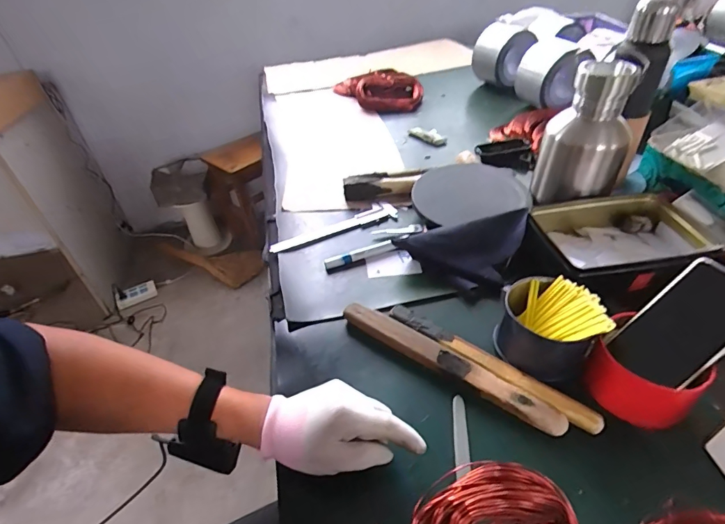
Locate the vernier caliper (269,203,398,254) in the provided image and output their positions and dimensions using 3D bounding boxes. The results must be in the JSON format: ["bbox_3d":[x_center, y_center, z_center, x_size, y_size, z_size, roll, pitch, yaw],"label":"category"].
[{"bbox_3d":[-0.046,-0.062,0.702,0.228,0.010,0.053,-16,41,-13],"label":"vernier caliper"}]

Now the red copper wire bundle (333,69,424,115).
[{"bbox_3d":[0.046,-0.495,1.180,0.217,0.065,0.192,-12,41,-8],"label":"red copper wire bundle"}]

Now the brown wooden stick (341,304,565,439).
[{"bbox_3d":[0.094,0.116,0.480,0.272,0.024,0.032,24,48,30],"label":"brown wooden stick"}]

